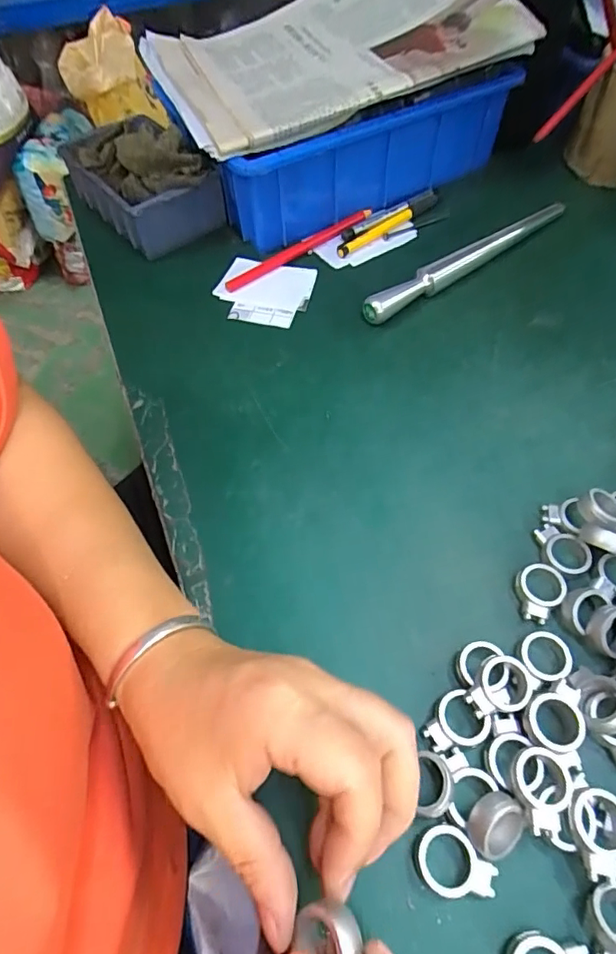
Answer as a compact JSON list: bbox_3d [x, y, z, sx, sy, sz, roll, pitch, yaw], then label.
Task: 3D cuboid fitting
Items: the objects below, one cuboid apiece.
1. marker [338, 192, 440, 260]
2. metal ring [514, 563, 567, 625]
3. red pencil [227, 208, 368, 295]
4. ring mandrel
[{"bbox_3d":[0.076,-0.238,0.483,0.124,0.011,0.016,-37,63,-18],"label":"marker"},{"bbox_3d":[0.131,0.065,0.290,0.026,0.009,0.034,19,61,14],"label":"metal ring"},{"bbox_3d":[-0.007,-0.209,0.465,0.156,0.013,0.014,-31,62,-15],"label":"red pencil"},{"bbox_3d":[0.143,-0.192,0.443,0.236,0.021,0.017,-33,62,-16],"label":"ring mandrel"}]

